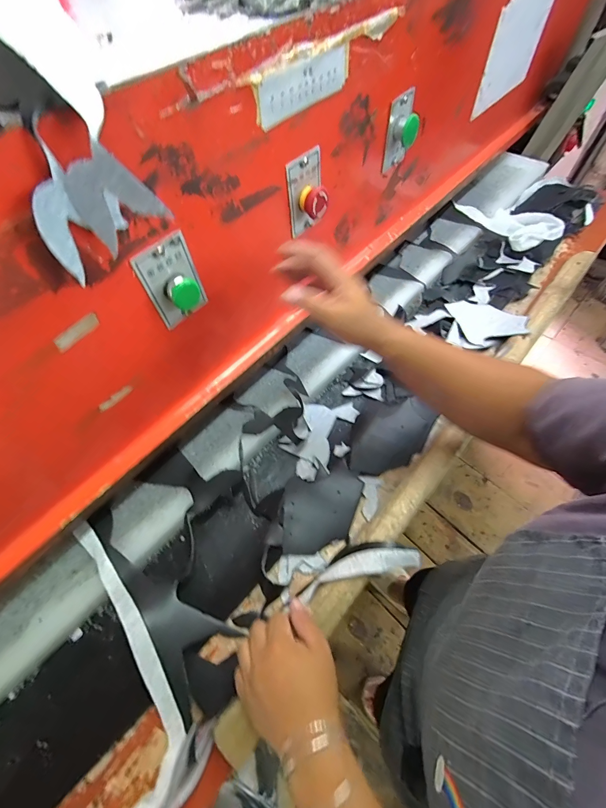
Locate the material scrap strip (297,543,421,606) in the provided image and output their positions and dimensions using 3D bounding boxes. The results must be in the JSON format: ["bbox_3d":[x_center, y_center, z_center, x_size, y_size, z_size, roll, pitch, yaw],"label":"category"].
[{"bbox_3d":[0.064,0.192,0.399,0.145,0.031,0.036,-18,63,1],"label":"material scrap strip"}]

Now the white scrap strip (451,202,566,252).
[{"bbox_3d":[0.448,-0.403,0.723,0.121,0.036,0.223,-28,62,-14],"label":"white scrap strip"}]

